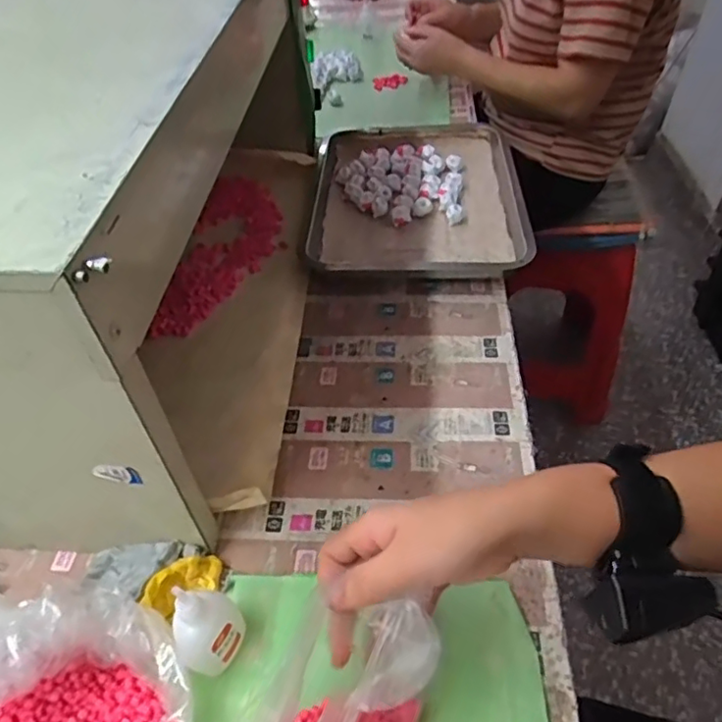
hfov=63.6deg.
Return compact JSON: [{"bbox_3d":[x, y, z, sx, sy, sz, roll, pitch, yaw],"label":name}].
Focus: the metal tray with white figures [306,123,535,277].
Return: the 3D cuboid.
[{"bbox_3d":[0.064,-0.200,0.726,0.249,0.051,0.321,-1,48,3],"label":"metal tray with white figures"}]

